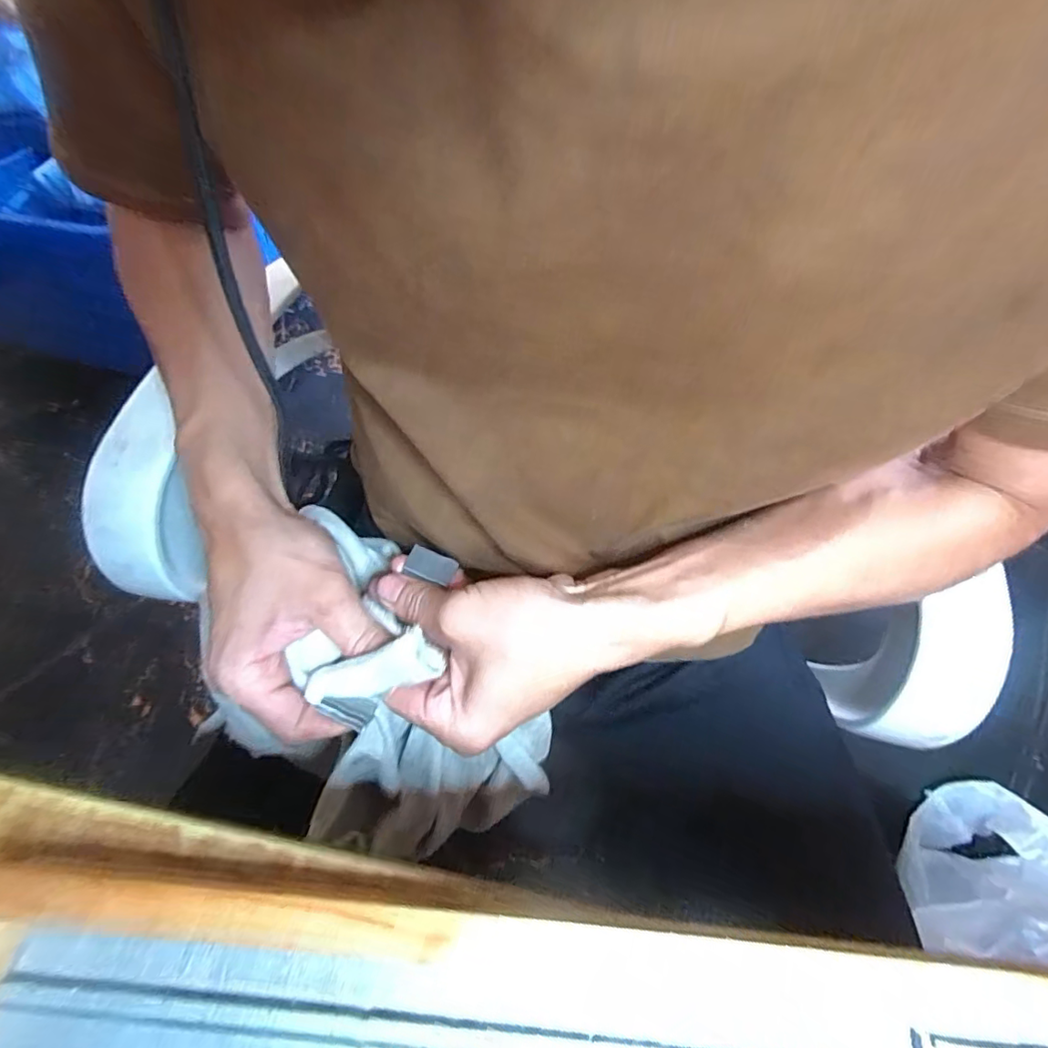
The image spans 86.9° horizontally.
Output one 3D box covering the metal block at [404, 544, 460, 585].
[{"bbox_3d":[-0.054,0.023,0.319,0.028,0.006,0.016,20,62,10],"label":"metal block"}]

